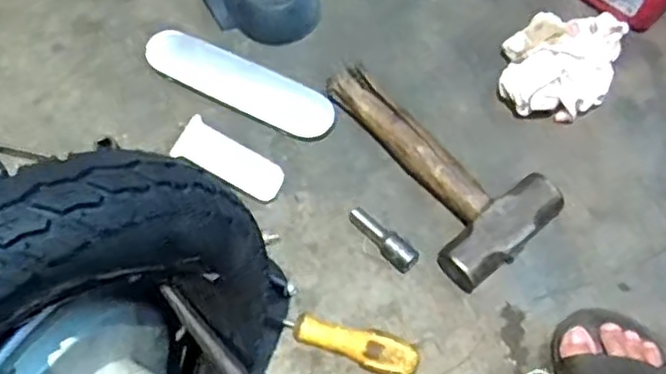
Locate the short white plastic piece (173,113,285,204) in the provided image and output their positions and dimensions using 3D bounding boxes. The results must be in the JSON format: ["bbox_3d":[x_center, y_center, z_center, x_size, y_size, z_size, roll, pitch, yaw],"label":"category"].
[{"bbox_3d":[-0.102,-0.024,0.708,0.107,0.012,0.043,31,71,-10],"label":"short white plastic piece"}]

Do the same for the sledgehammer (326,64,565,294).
[{"bbox_3d":[0.101,-0.032,0.702,0.126,0.048,0.251,-34,70,-11],"label":"sledgehammer"}]

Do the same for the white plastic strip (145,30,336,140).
[{"bbox_3d":[-0.101,-0.106,0.756,0.218,0.026,0.051,25,71,12],"label":"white plastic strip"}]

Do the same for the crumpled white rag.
[{"bbox_3d":[0.237,-0.134,0.741,0.114,0.040,0.146,19,70,11],"label":"crumpled white rag"}]

